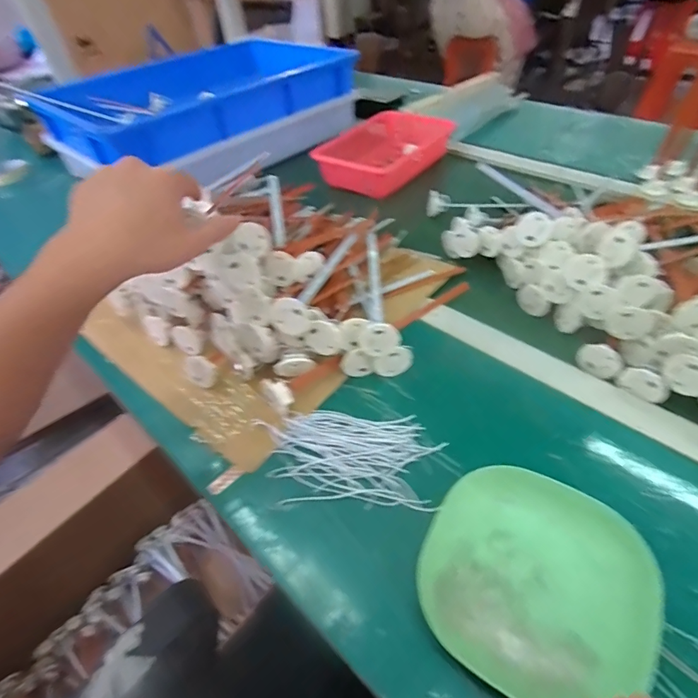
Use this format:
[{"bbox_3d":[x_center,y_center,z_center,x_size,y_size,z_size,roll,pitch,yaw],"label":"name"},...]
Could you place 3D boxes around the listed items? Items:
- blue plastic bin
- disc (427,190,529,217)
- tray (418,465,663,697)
[{"bbox_3d":[-0.291,-0.534,0.891,0.427,0.117,0.605,28,55,28],"label":"blue plastic bin"},{"bbox_3d":[0.209,-0.233,0.682,0.163,0.030,0.035,-2,46,4],"label":"disc"},{"bbox_3d":[0.127,0.157,0.292,0.139,0.030,0.135,21,52,24],"label":"tray"}]

